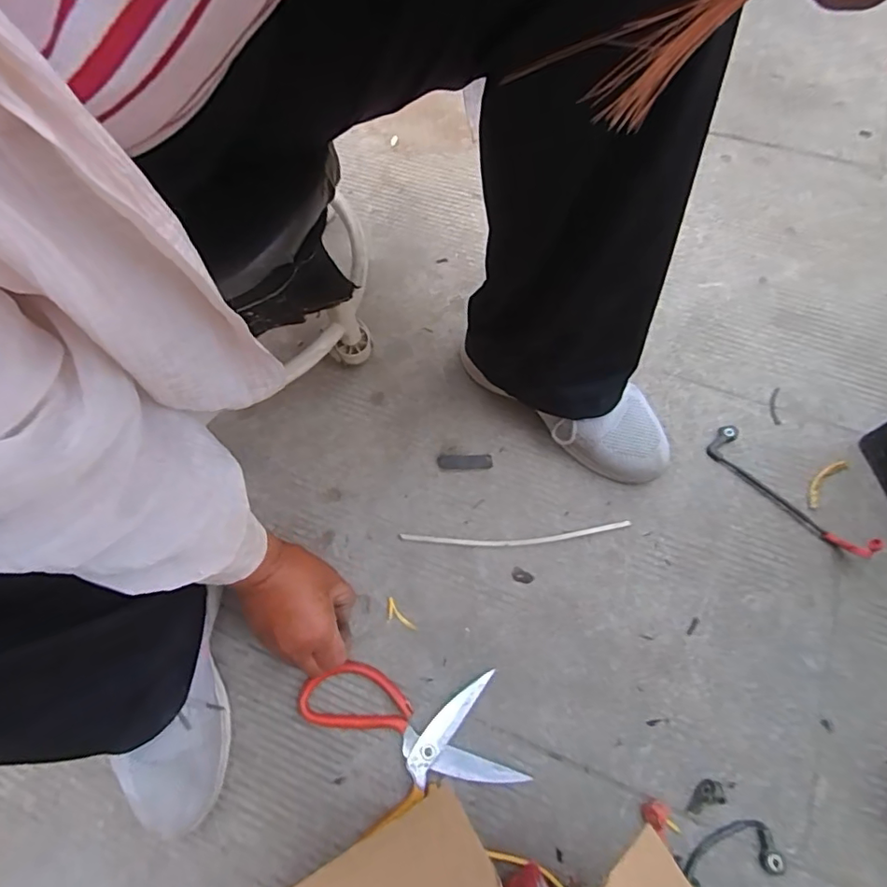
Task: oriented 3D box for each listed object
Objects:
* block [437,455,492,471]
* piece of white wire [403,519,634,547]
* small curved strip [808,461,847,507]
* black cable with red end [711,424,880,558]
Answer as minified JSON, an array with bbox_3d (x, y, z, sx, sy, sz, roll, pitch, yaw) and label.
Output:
[{"bbox_3d":[0.022,0.020,0.559,0.056,0.004,0.016,-2,67,2],"label":"block"},{"bbox_3d":[0.071,0.092,0.524,0.225,0.004,0.018,-4,67,1],"label":"piece of white wire"},{"bbox_3d":[0.382,0.037,0.531,0.066,0.004,0.017,-42,72,-14],"label":"small curved strip"},{"bbox_3d":[0.334,0.049,0.518,0.040,0.021,0.168,-37,71,-12],"label":"black cable with red end"}]

